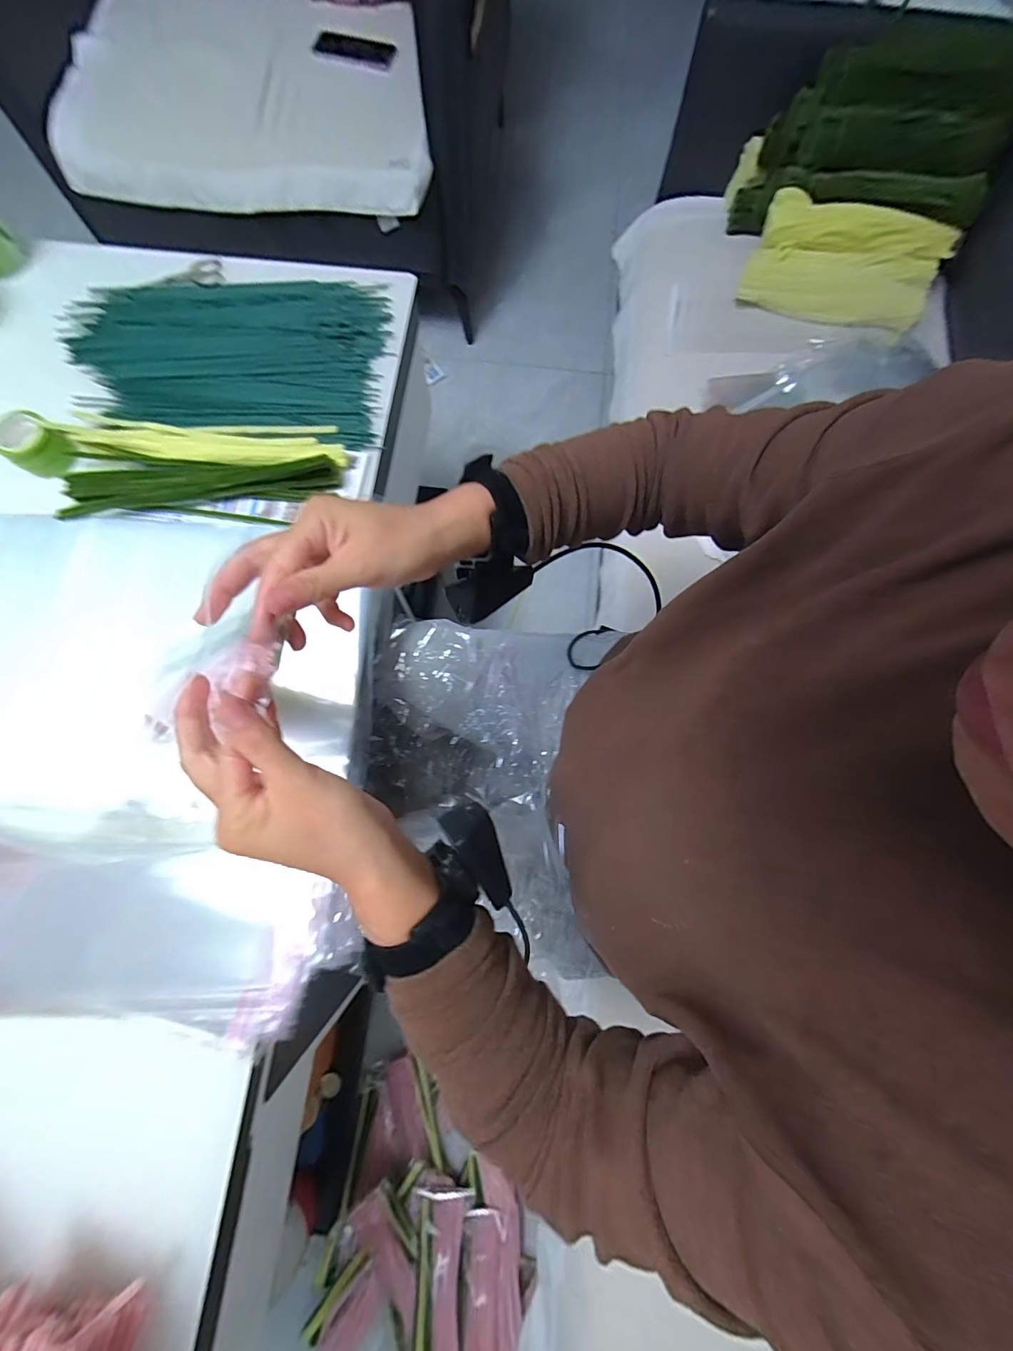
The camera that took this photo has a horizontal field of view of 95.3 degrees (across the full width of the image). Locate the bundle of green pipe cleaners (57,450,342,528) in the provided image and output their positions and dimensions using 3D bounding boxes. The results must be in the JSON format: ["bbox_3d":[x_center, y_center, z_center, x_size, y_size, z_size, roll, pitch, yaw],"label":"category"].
[{"bbox_3d":[-0.342,-0.210,0.520,0.296,0.030,0.075,2,76,-1],"label":"bundle of green pipe cleaners"}]

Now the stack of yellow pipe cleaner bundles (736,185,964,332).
[{"bbox_3d":[0.575,-0.701,0.782,0.319,0.071,0.182,17,76,3],"label":"stack of yellow pipe cleaner bundles"}]

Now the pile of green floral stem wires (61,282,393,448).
[{"bbox_3d":[-0.353,-0.416,0.584,0.401,0.020,0.245,7,76,1],"label":"pile of green floral stem wires"}]

